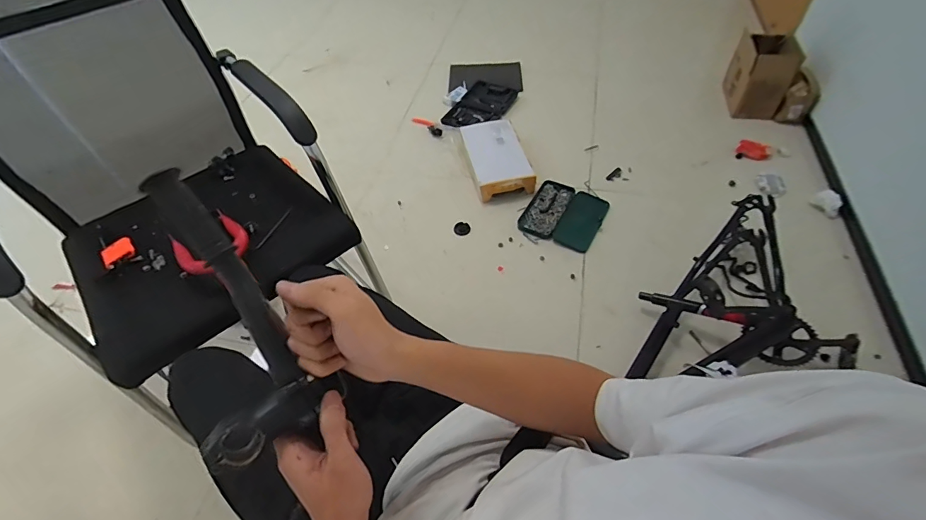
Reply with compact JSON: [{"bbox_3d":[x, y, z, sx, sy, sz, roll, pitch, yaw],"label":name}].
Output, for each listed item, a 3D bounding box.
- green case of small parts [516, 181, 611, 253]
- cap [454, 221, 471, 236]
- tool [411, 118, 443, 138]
[{"bbox_3d":[0.343,-0.152,1.501,0.250,0.037,0.260,24,57,21],"label":"green case of small parts"},{"bbox_3d":[-0.003,-0.106,1.487,0.054,0.012,0.063,-3,51,1],"label":"cap"},{"bbox_3d":[-0.150,-0.560,1.837,0.166,0.020,0.050,35,61,27],"label":"tool"}]

